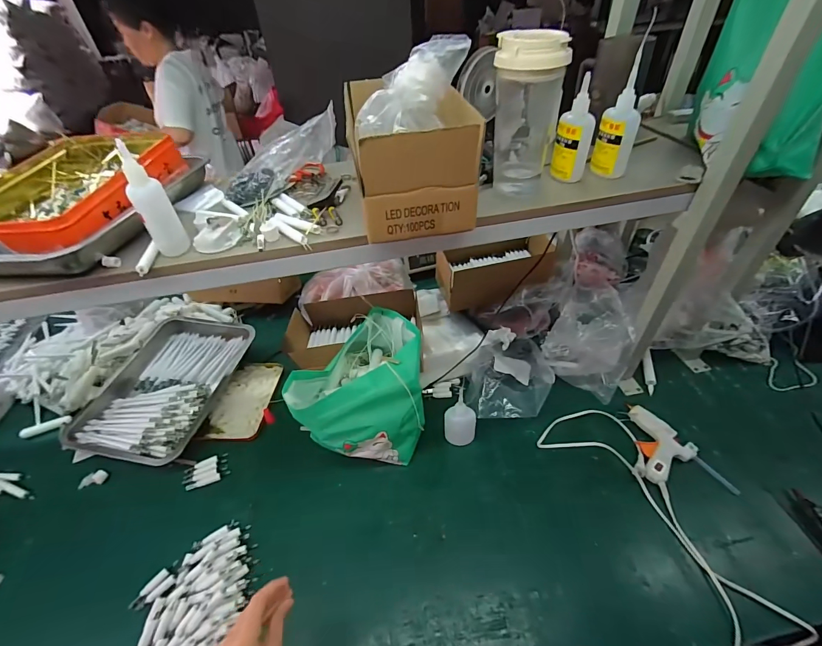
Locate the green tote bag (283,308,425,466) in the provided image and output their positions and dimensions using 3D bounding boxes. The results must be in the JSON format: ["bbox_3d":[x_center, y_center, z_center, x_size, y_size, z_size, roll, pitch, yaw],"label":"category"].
[{"bbox_3d":[-0.090,0.129,0.691,0.227,0.218,0.201,-9,46,-4],"label":"green tote bag"}]

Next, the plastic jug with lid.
[{"bbox_3d":[0.154,-0.275,0.517,0.083,0.203,0.072,6,44,10],"label":"plastic jug with lid"}]

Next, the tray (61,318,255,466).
[{"bbox_3d":[-0.538,0.138,0.834,0.270,0.067,0.346,7,47,12],"label":"tray"}]

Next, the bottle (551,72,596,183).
[{"bbox_3d":[0.234,-0.274,0.538,0.034,0.126,0.049,-12,43,-9],"label":"bottle"}]

